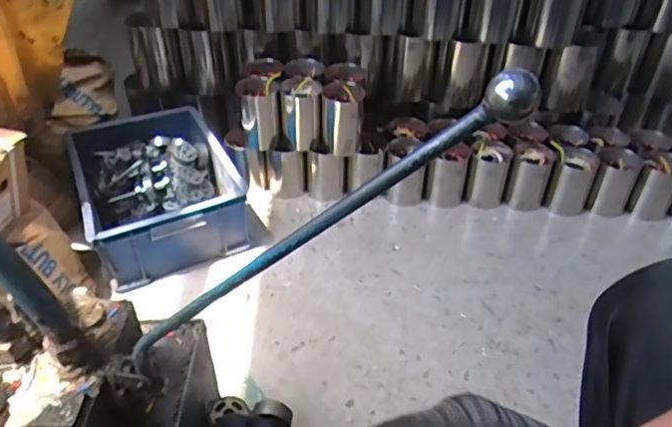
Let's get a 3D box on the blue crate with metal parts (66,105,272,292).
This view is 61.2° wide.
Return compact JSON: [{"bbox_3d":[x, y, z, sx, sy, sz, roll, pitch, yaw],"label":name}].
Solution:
[{"bbox_3d":[-0.369,-0.056,1.236,0.331,0.157,0.400,-16,43,-19],"label":"blue crate with metal parts"}]

